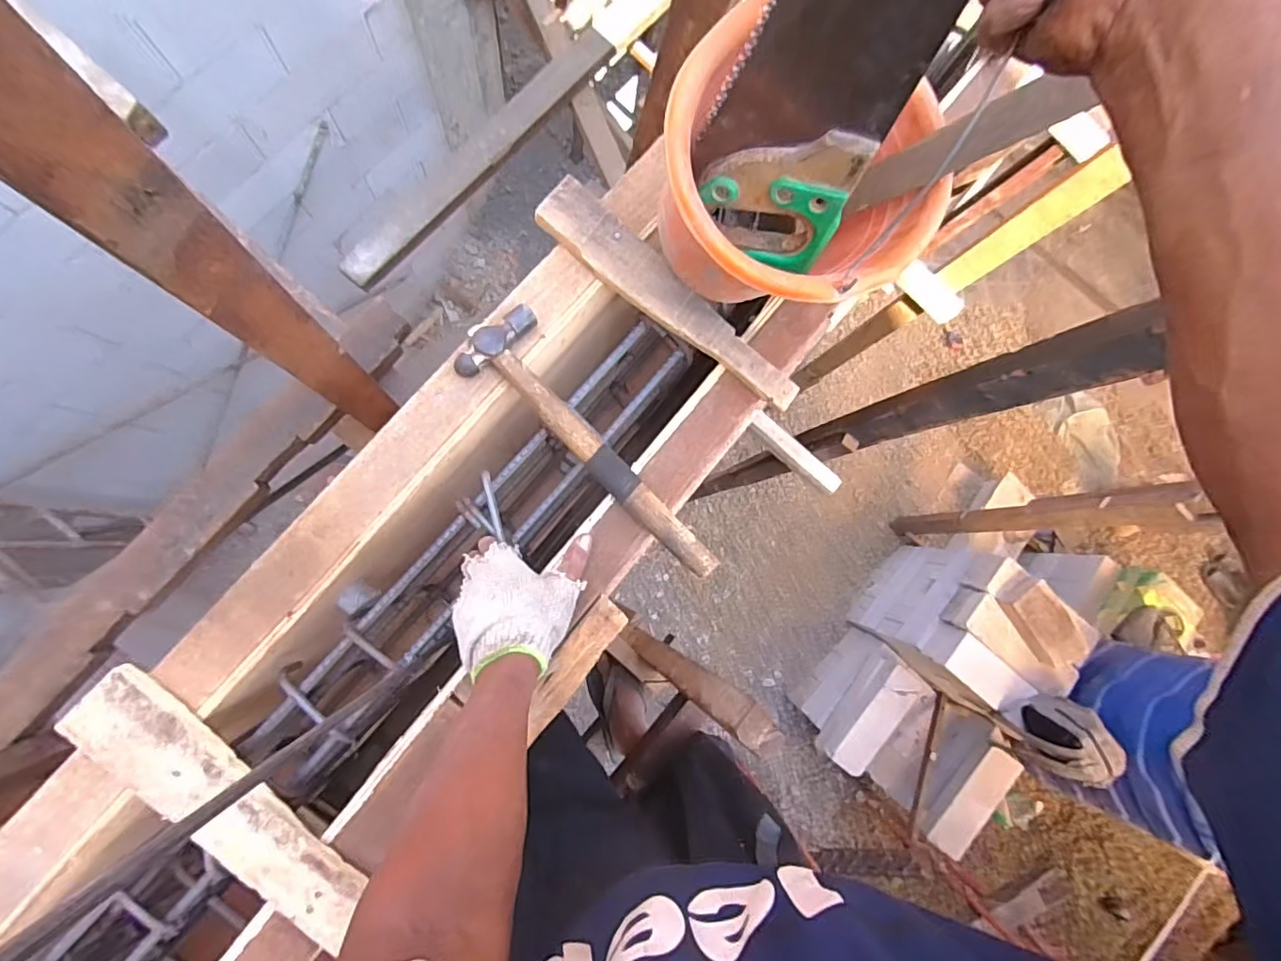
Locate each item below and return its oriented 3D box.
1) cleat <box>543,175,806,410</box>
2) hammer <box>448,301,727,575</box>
[{"bbox_3d":[0.033,-0.196,0.594,0.329,0.017,0.059,40,81,-2],"label":"cleat"},{"bbox_3d":[-0.050,-0.030,0.557,0.085,0.035,0.327,-40,91,-9],"label":"hammer"}]

